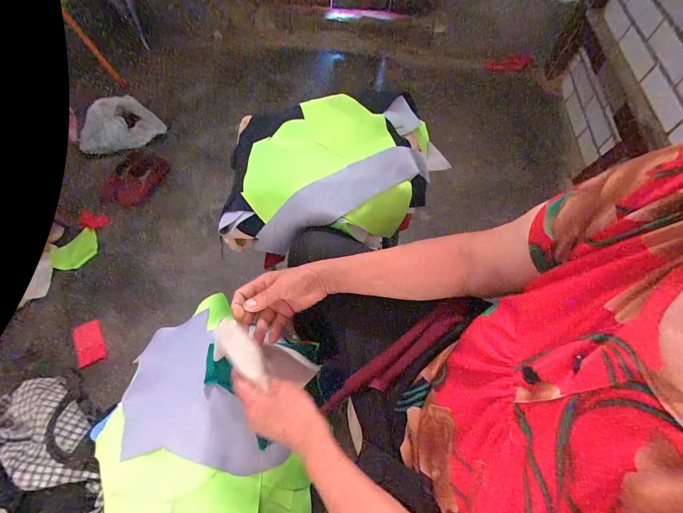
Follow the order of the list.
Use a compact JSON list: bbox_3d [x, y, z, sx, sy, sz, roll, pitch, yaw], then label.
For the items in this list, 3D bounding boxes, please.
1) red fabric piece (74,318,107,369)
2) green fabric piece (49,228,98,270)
[{"bbox_3d":[-0.706,0.240,0.870,0.067,0.011,0.129,-28,64,-16],"label":"red fabric piece"},{"bbox_3d":[-0.875,-0.019,1.029,0.107,0.020,0.150,35,65,18],"label":"green fabric piece"}]

